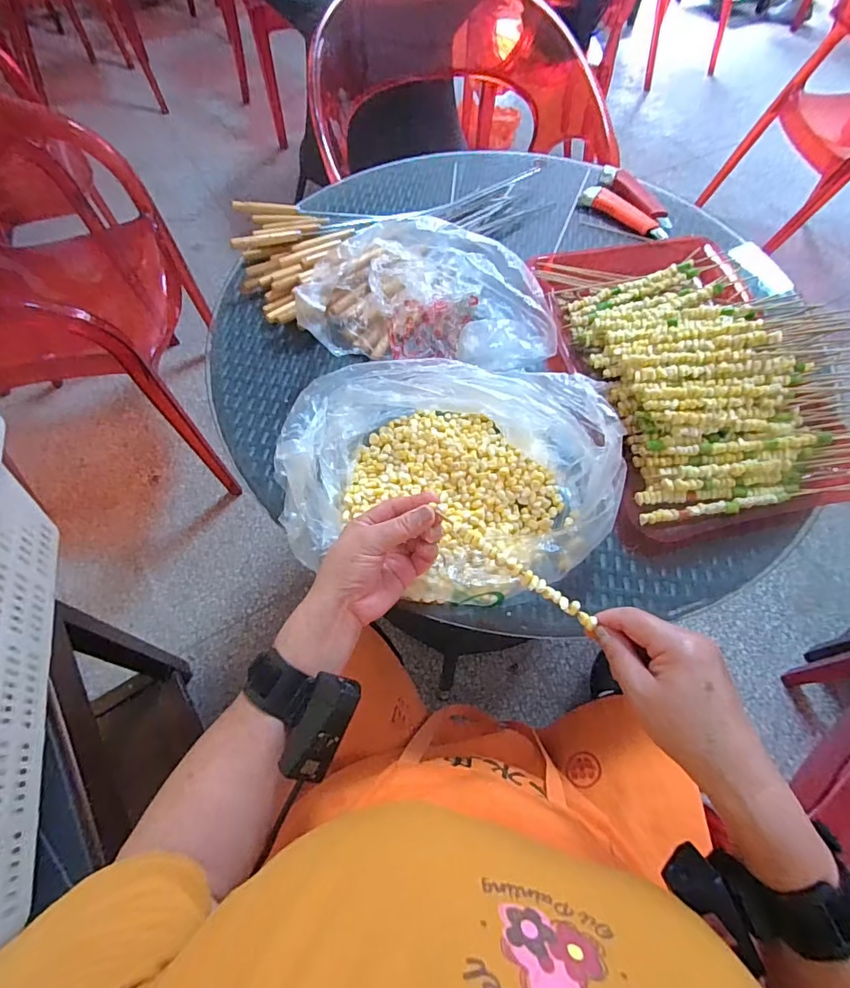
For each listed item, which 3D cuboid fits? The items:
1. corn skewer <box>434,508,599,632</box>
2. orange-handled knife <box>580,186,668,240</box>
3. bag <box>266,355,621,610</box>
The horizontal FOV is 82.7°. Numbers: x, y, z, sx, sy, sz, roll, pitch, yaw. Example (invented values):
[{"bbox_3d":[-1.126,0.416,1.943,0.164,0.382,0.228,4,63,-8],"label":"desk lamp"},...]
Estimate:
[{"bbox_3d":[0.070,0.058,0.374,0.136,0.009,0.012,35,65,9],"label":"corn skewer"},{"bbox_3d":[0.298,-0.419,0.719,0.137,0.016,0.034,40,67,18],"label":"orange-handled knife"},{"bbox_3d":[0.021,-0.024,0.450,0.312,0.118,0.213,9,61,3],"label":"bag"}]

